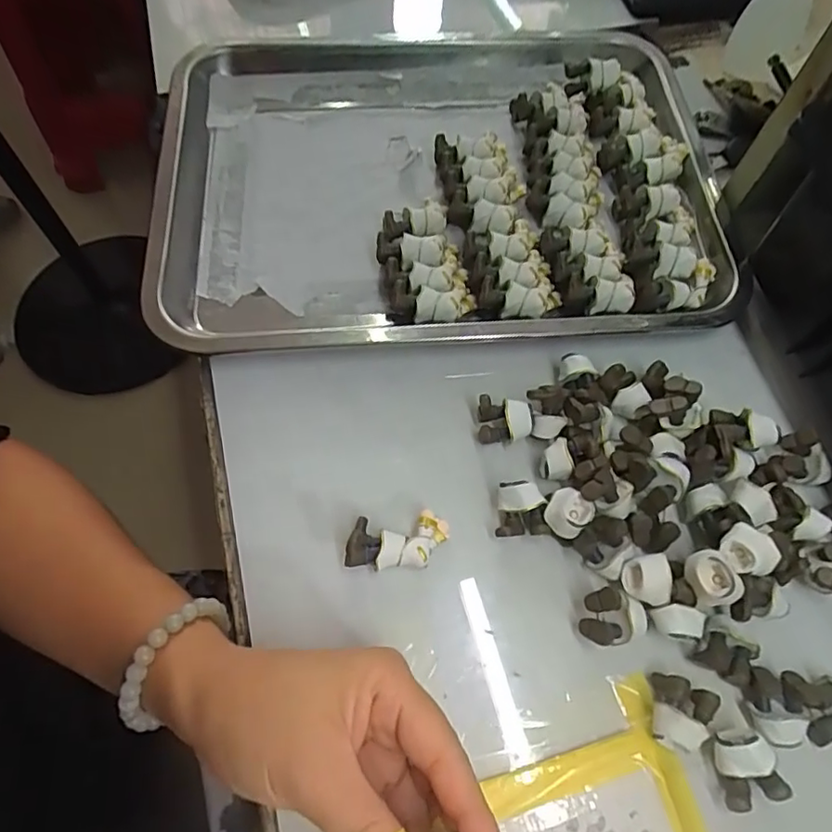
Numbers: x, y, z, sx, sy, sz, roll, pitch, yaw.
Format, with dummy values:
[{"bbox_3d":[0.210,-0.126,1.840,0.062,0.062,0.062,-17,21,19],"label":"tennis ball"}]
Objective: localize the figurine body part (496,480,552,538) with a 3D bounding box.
[{"bbox_3d":[0.052,0.047,0.283,0.023,0.023,0.023,3,65,1],"label":"figurine body part"}]

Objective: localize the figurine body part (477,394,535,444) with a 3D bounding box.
[{"bbox_3d":[0.047,0.003,0.306,0.027,0.020,0.020,3,65,1],"label":"figurine body part"}]

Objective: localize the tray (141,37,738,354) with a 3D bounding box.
[{"bbox_3d":[0.012,-0.155,0.380,0.356,0.030,0.264,-4,65,-2],"label":"tray"}]

